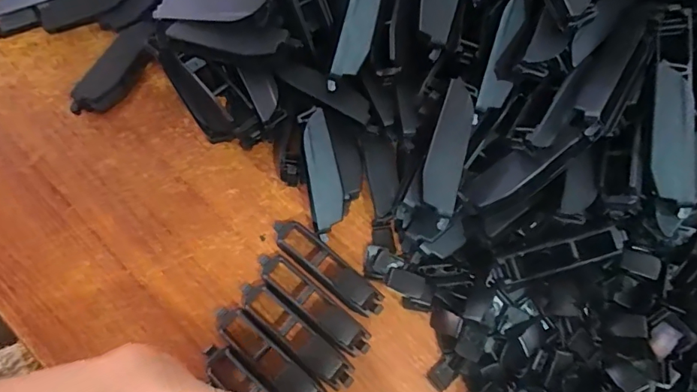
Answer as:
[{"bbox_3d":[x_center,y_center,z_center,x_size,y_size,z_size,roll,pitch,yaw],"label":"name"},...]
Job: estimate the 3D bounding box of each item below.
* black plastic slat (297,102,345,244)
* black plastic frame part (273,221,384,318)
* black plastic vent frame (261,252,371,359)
[{"bbox_3d":[-0.015,-0.012,0.270,0.019,0.005,0.073,-8,95,-5],"label":"black plastic slat"},{"bbox_3d":[-0.013,0.040,0.269,0.076,0.016,0.017,40,74,10],"label":"black plastic frame part"},{"bbox_3d":[-0.020,0.059,0.262,0.076,0.016,0.018,39,74,10],"label":"black plastic vent frame"}]

